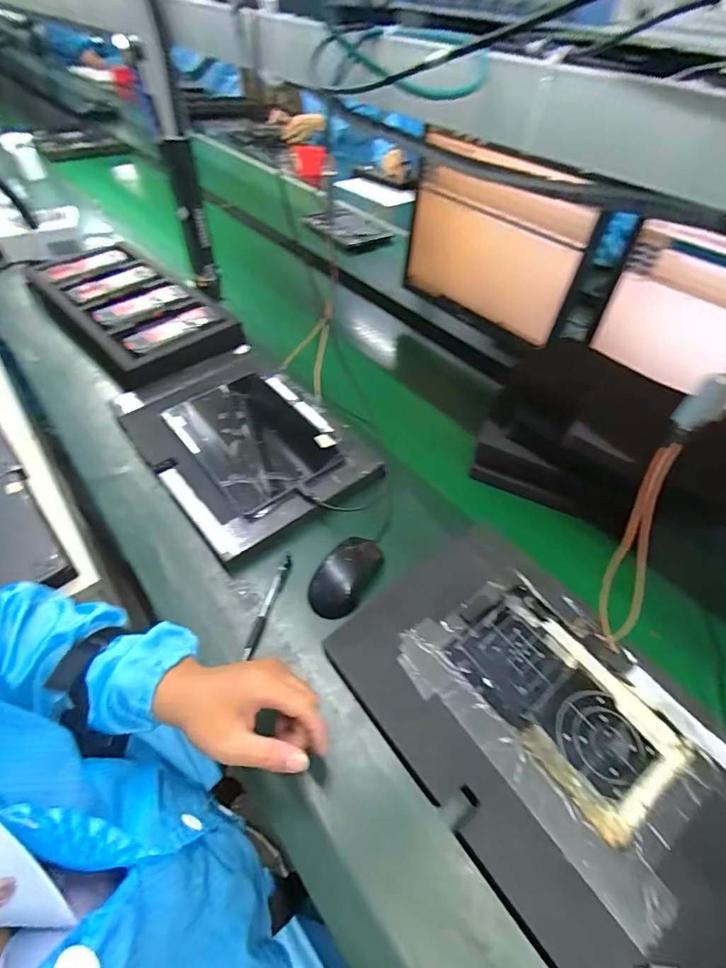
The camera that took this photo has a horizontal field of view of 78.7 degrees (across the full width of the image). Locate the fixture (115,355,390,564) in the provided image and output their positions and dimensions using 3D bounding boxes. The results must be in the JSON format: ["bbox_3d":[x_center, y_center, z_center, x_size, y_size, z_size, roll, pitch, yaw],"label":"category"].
[{"bbox_3d":[-0.182,-0.070,0.674,0.264,0.039,0.387,-32,58,-26],"label":"fixture"}]

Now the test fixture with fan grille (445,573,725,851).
[{"bbox_3d":[0.205,0.209,0.454,0.150,0.015,0.234,-29,56,-24],"label":"test fixture with fan grille"}]

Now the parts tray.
[{"bbox_3d":[-0.463,-0.350,0.851,0.233,0.041,0.484,-35,59,-28],"label":"parts tray"}]

